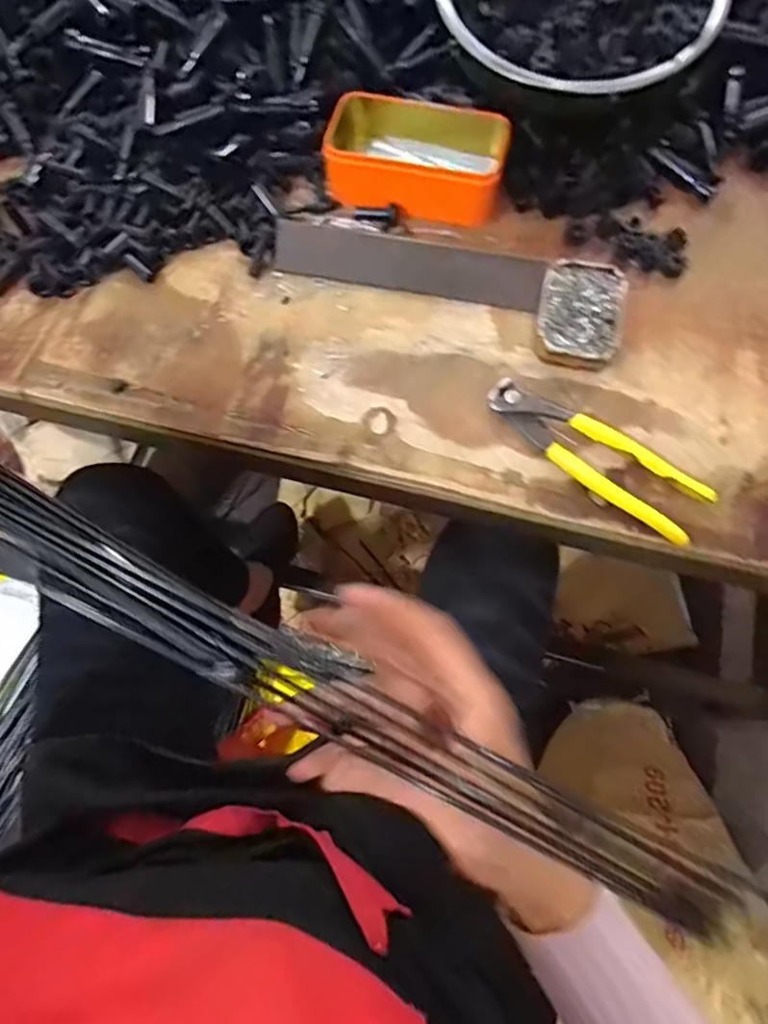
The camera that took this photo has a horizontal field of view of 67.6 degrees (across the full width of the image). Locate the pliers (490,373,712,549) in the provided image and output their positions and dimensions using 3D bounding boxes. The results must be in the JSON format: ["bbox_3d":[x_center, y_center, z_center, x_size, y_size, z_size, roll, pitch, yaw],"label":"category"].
[{"bbox_3d":[0.151,-0.045,0.410,0.166,0.011,0.048,41,75,14],"label":"pliers"}]

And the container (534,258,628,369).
[{"bbox_3d":[0.151,-0.154,0.442,0.061,0.022,0.086,13,70,5],"label":"container"}]

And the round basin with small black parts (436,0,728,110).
[{"bbox_3d":[0.156,-0.412,0.464,0.200,0.080,0.197,-23,71,-8],"label":"round basin with small black parts"}]

